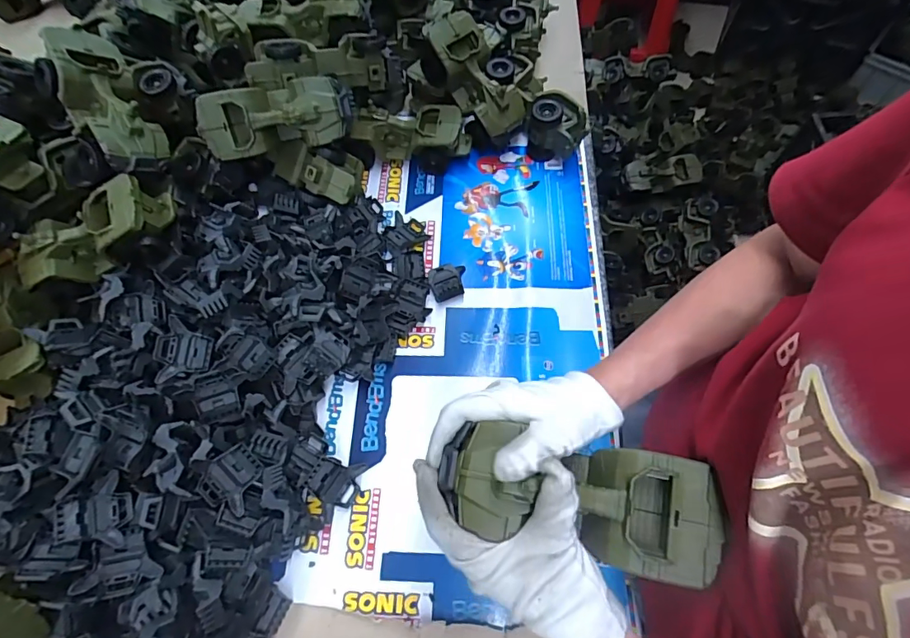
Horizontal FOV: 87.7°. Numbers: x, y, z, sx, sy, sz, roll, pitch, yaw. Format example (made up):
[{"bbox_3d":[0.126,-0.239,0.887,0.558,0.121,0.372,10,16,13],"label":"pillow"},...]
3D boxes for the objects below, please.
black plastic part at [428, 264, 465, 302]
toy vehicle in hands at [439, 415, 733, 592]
[{"bbox_3d":[-0.009,-0.049,0.628,0.049,0.024,0.052,-10,64,-3],"label":"black plastic part"},{"bbox_3d":[0.082,0.122,0.326,0.181,0.051,0.076,9,64,7],"label":"toy vehicle in hands"}]

